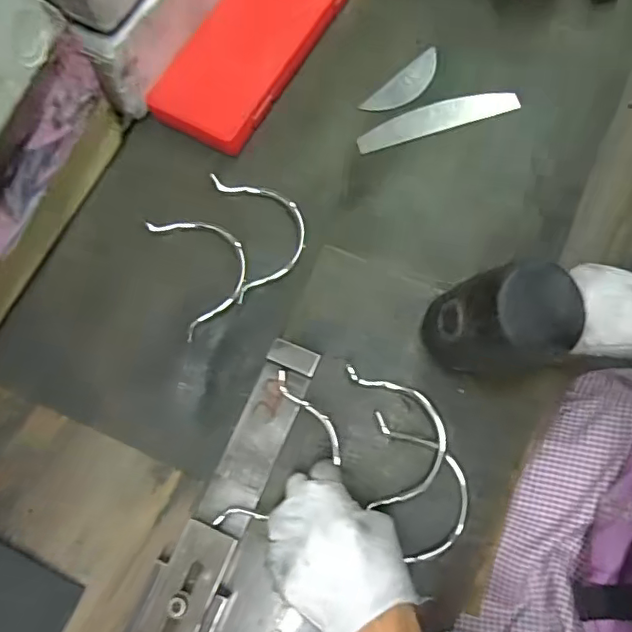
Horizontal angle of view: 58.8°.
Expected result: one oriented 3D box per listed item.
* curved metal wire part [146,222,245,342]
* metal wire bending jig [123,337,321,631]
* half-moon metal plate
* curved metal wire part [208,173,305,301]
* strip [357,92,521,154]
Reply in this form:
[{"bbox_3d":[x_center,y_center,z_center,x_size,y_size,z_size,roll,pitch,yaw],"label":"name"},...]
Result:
[{"bbox_3d":[-0.095,-0.043,0.485,0.069,0.005,0.112,-22,75,-6],"label":"curved metal wire part"},{"bbox_3d":[-0.083,0.177,0.409,0.059,0.027,0.336,23,75,8],"label":"metal wire bending jig"},{"bbox_3d":[0.087,-0.222,0.539,0.091,0.006,0.031,-41,77,-10],"label":"half-moon metal plate"},{"bbox_3d":[-0.046,-0.077,0.497,0.070,0.010,0.121,-14,75,-4],"label":"curved metal wire part"},{"bbox_3d":[0.113,-0.187,0.529,0.154,0.004,0.028,-17,82,-1],"label":"strip"}]

